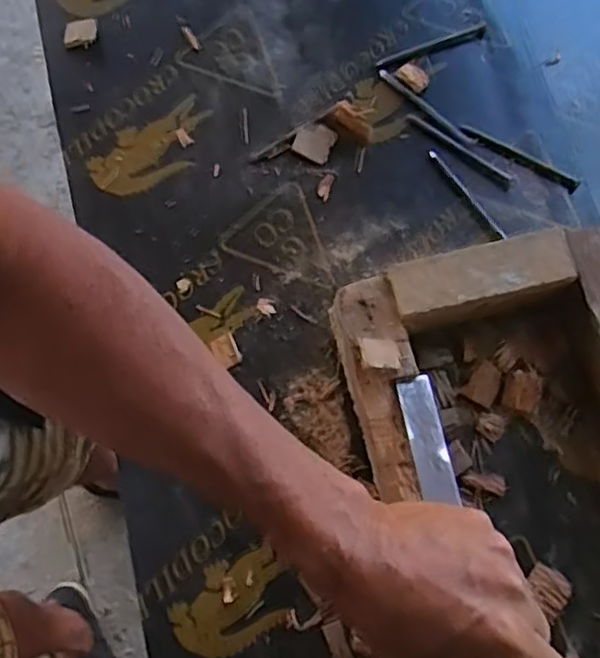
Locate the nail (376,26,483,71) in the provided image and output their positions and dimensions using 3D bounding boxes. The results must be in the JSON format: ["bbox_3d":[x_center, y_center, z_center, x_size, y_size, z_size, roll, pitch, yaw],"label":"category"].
[{"bbox_3d":[0.111,-0.236,0.572,0.099,0.004,0.012,-21,76,-7],"label":"nail"}]

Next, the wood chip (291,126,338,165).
[{"bbox_3d":[0.011,-0.150,0.546,0.030,0.006,0.029,25,75,6],"label":"wood chip"}]

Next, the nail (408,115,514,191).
[{"bbox_3d":[0.132,-0.147,0.559,0.099,0.005,0.012,37,76,9],"label":"nail"}]

